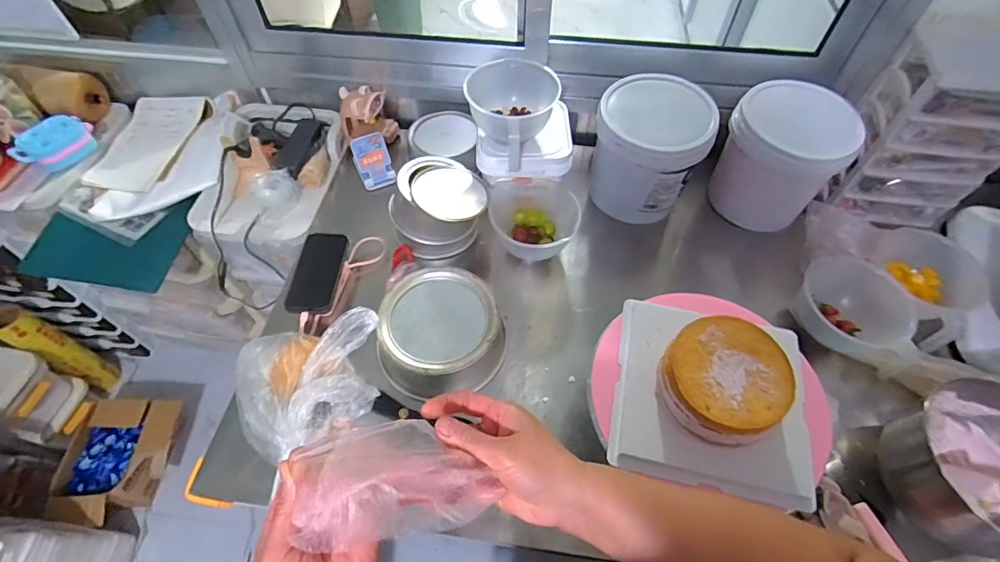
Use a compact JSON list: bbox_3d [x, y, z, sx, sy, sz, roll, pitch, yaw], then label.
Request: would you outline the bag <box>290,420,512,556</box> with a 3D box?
[{"bbox_3d":[-0.074,0.140,0.343,0.134,0.052,0.083,-8,57,-5],"label":"bag"}]

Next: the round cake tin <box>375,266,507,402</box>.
[{"bbox_3d":[-0.089,0.077,0.745,0.194,0.075,0.192,-7,57,-5],"label":"round cake tin"}]

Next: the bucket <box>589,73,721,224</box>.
[{"bbox_3d":[0.271,-0.237,0.874,0.184,0.176,0.191,0,57,0],"label":"bucket"}]

